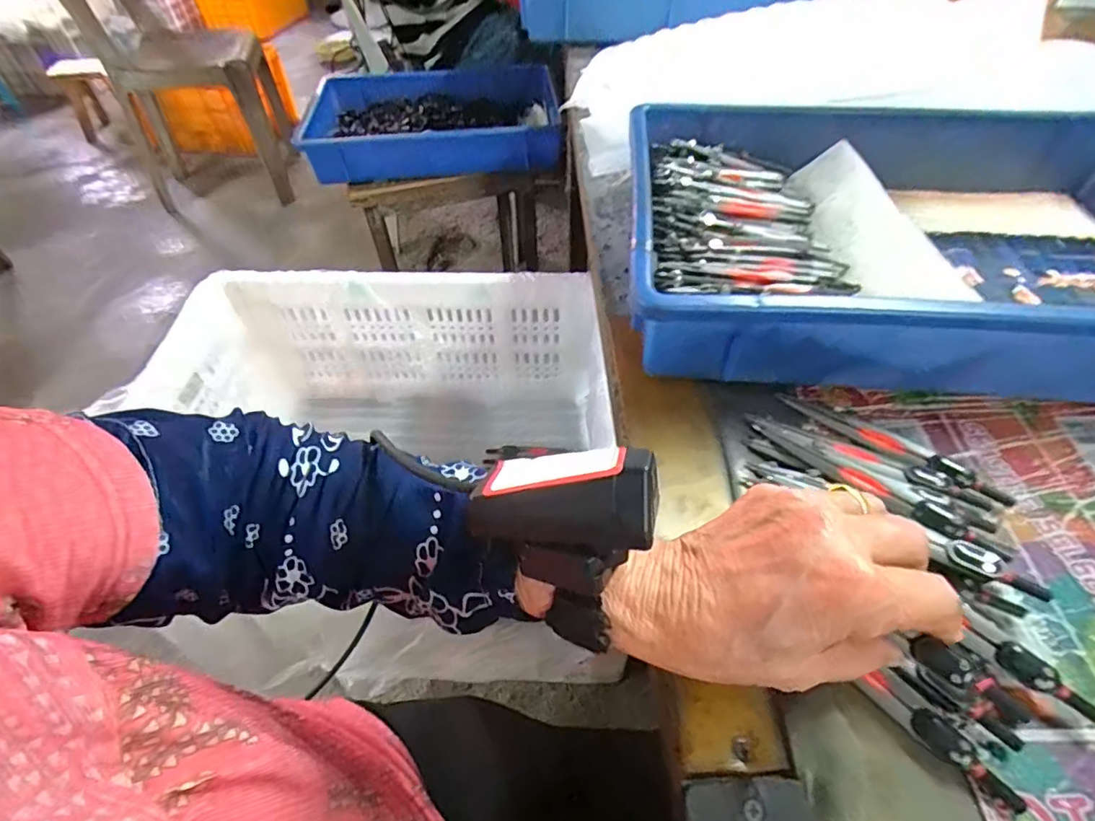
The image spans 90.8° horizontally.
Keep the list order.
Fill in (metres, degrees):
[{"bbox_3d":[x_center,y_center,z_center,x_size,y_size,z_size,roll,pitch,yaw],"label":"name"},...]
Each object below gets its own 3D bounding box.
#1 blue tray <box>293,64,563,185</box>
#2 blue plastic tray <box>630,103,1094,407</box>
[{"bbox_3d":[-0.189,-0.502,0.942,0.433,0.105,0.265,-11,50,-8],"label":"blue tray"},{"bbox_3d":[0.273,-0.129,0.404,0.416,0.078,0.279,4,50,4],"label":"blue plastic tray"}]

